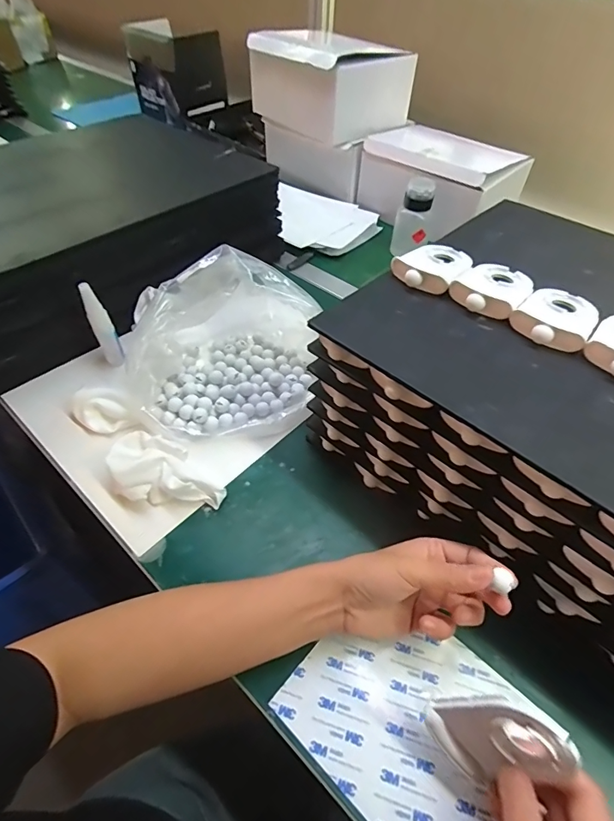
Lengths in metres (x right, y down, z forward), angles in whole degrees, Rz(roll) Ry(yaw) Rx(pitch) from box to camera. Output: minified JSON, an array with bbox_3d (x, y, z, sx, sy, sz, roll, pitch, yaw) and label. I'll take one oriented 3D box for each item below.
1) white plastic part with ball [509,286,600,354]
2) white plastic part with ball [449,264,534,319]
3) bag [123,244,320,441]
[{"bbox_3d":[0.211,-0.080,0.353,0.057,0.014,0.085,37,57,26],"label":"white plastic part with ball"},{"bbox_3d":[0.168,-0.112,0.378,0.058,0.012,0.083,31,55,23],"label":"white plastic part with ball"},{"bbox_3d":[-0.095,-0.081,0.479,0.194,0.134,0.186,-6,50,-7],"label":"bag"}]

